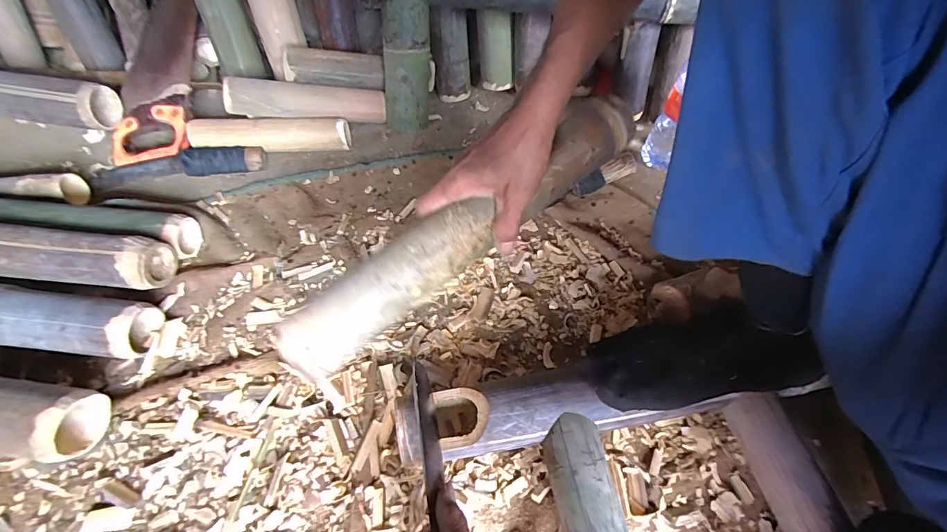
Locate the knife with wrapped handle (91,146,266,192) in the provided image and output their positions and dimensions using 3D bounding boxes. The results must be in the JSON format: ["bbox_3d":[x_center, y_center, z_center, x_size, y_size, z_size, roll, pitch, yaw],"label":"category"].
[{"bbox_3d":[-0.500,-0.169,0.689,0.273,0.037,0.037,-8,57,-6],"label":"knife with wrapped handle"}]

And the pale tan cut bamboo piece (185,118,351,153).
[{"bbox_3d":[-0.352,-0.228,0.718,0.263,0.060,0.047,-4,57,-4],"label":"pale tan cut bamboo piece"}]

